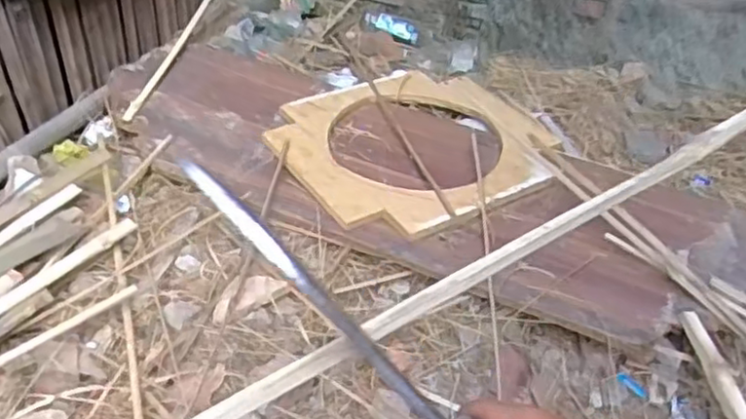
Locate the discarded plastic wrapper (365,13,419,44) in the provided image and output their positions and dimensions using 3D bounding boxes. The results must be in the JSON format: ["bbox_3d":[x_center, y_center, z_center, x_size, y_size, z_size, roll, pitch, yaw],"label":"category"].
[{"bbox_3d":[0.051,-0.483,1.809,0.155,0.039,0.052,24,38,4],"label":"discarded plastic wrapper"}]

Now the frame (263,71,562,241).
[{"bbox_3d":[0.080,-0.136,1.343,0.502,0.029,0.475,-20,45,-22],"label":"frame"}]

